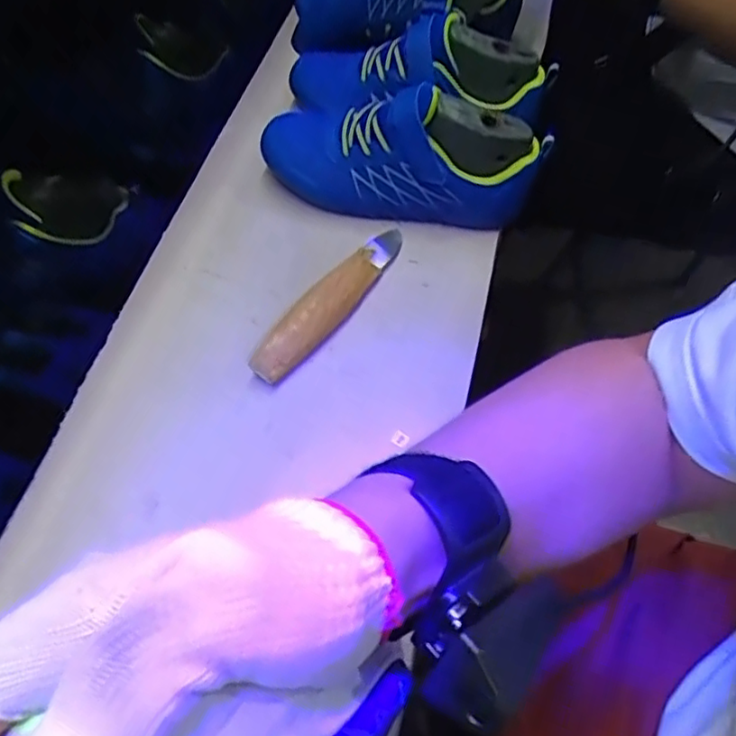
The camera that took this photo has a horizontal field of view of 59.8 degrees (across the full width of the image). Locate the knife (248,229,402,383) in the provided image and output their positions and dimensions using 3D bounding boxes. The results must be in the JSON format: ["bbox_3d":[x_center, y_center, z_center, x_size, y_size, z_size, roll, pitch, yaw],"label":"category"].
[{"bbox_3d":[-0.026,-0.053,0.481,0.030,0.025,0.163,33,63,15],"label":"knife"}]

